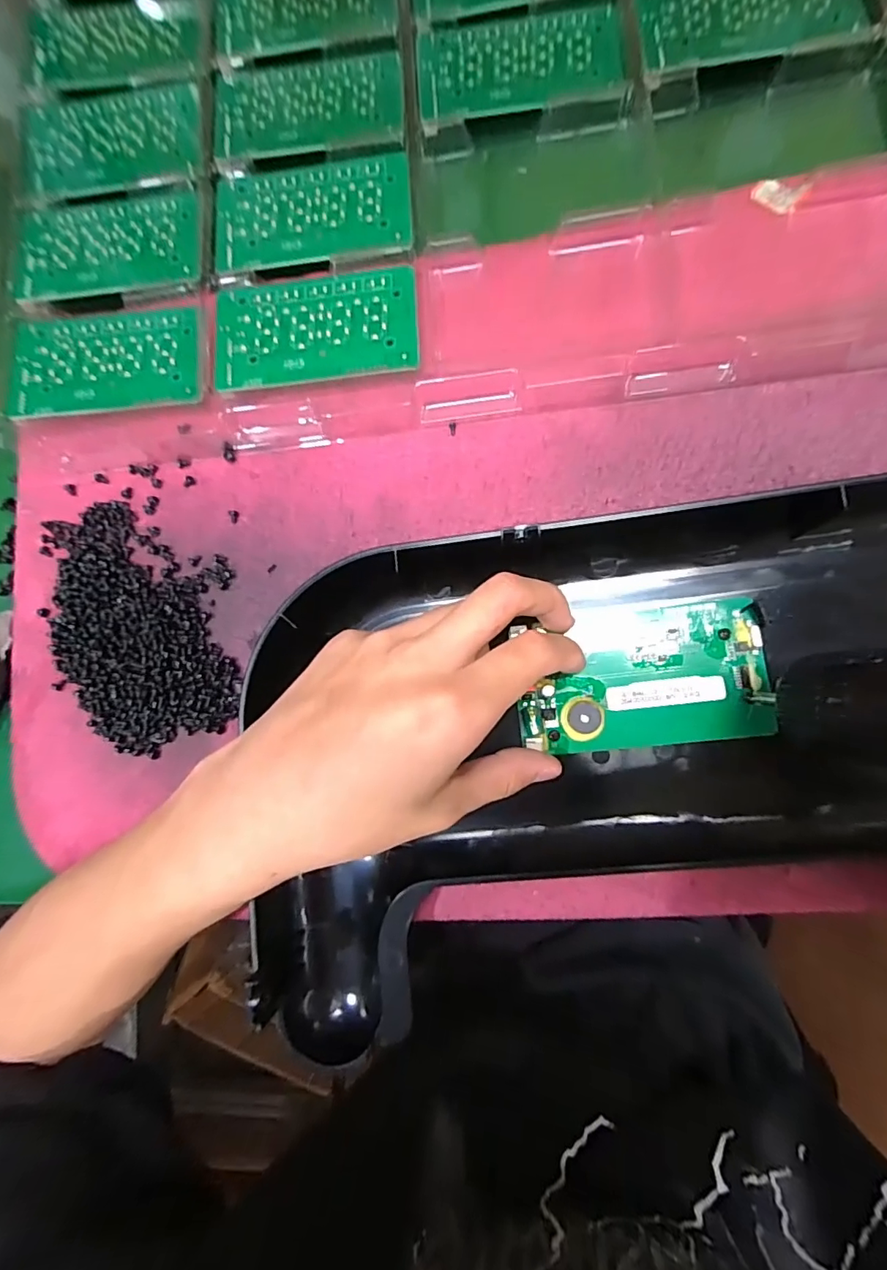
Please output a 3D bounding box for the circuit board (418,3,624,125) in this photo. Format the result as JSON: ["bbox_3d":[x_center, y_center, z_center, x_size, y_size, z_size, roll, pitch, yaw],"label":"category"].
[{"bbox_3d":[0.040,-0.311,0.277,0.105,0.004,0.060,-6,84,6],"label":"circuit board"}]

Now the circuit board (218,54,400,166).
[{"bbox_3d":[-0.077,-0.299,0.291,0.106,0.006,0.061,-4,84,7],"label":"circuit board"}]

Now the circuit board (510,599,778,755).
[{"bbox_3d":[0.087,0.018,0.226,0.104,0.008,0.062,-6,84,7],"label":"circuit board"}]

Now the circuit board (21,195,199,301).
[{"bbox_3d":[-0.188,-0.220,0.289,0.102,0.006,0.059,-5,84,7],"label":"circuit board"}]

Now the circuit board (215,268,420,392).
[{"bbox_3d":[-0.066,-0.158,0.266,0.106,0.004,0.058,-4,81,5],"label":"circuit board"}]

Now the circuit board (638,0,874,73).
[{"bbox_3d":[0.155,-0.320,0.263,0.105,0.005,0.059,-4,84,7],"label":"circuit board"}]

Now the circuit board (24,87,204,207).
[{"bbox_3d":[-0.193,-0.288,0.301,0.107,0.004,0.063,-5,85,4],"label":"circuit board"}]

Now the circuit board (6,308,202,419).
[{"bbox_3d":[-0.181,-0.148,0.275,0.103,0.008,0.059,-4,84,7],"label":"circuit board"}]

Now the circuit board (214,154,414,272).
[{"bbox_3d":[-0.070,-0.224,0.275,0.105,0.004,0.058,-3,84,7],"label":"circuit board"}]

